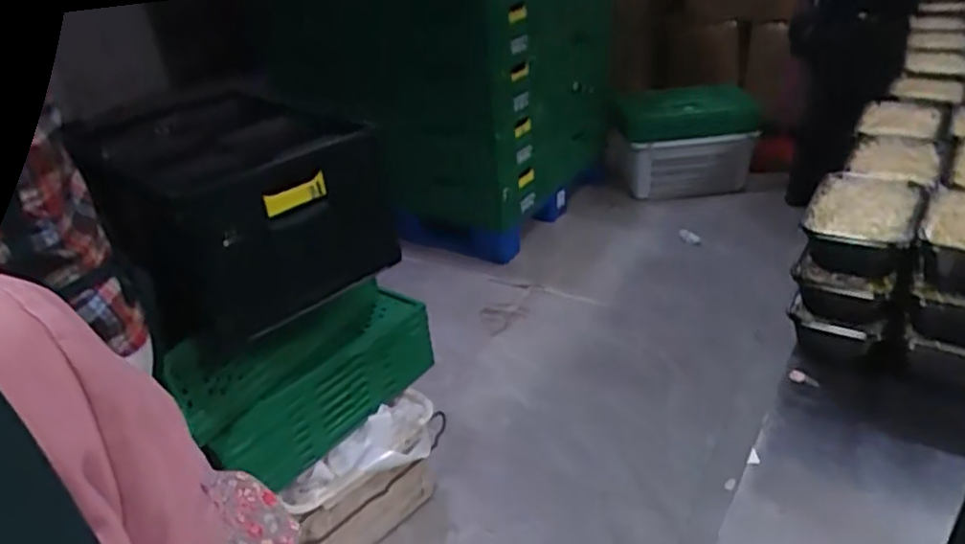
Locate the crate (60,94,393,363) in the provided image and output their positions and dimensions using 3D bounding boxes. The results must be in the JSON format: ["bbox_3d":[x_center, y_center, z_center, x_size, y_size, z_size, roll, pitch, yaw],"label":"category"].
[{"bbox_3d":[-0.490,-0.136,1.326,0.389,0.274,0.577,-26,36,-30],"label":"crate"}]

